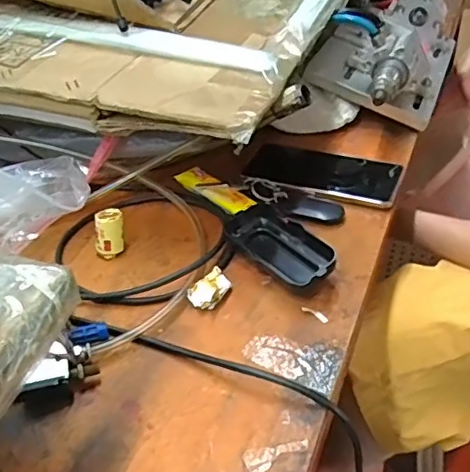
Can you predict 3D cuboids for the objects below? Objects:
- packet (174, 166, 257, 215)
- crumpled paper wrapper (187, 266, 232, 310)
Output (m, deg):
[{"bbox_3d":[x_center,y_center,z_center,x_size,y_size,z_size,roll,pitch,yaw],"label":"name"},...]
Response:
[{"bbox_3d":[-0.023,-0.049,0.610,0.030,0.005,0.106,-32,45,-28],"label":"packet"},{"bbox_3d":[-0.021,0.046,0.496,0.026,0.008,0.042,21,46,30],"label":"crumpled paper wrapper"}]

